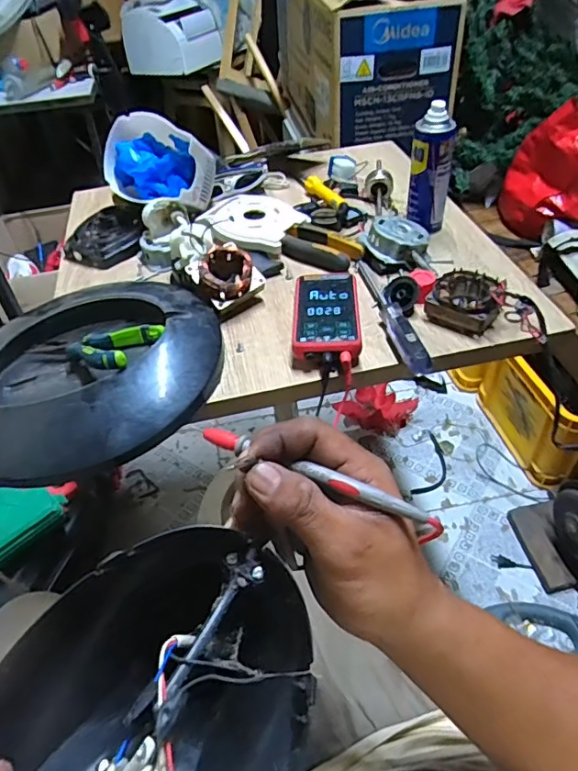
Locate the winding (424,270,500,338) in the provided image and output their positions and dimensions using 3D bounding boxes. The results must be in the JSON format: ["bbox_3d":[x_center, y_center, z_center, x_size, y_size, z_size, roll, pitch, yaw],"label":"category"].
[{"bbox_3d":[0.201,-0.099,0.608,0.079,0.037,0.076,12,47,17],"label":"winding"}]

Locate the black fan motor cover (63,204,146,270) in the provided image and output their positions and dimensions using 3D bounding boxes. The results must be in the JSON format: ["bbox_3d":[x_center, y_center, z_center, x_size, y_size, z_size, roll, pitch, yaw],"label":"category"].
[{"bbox_3d":[-0.272,-0.220,0.774,0.118,0.048,0.099,-20,46,-15],"label":"black fan motor cover"}]

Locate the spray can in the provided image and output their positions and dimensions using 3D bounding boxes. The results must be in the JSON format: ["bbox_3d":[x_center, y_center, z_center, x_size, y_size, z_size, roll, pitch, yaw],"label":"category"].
[{"bbox_3d":[0.189,-0.281,0.703,0.049,0.164,0.045,6,45,11],"label":"spray can"}]

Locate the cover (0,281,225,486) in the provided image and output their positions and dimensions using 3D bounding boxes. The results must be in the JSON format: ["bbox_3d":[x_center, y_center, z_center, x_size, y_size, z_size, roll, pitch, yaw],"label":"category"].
[{"bbox_3d":[-0.226,-0.020,0.580,0.298,0.062,0.268,2,45,7],"label":"cover"}]

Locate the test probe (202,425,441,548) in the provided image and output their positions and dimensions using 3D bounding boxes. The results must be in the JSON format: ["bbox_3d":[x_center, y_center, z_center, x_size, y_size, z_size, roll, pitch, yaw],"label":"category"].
[{"bbox_3d":[0.009,0.048,0.290,0.135,0.014,0.011,18,49,22],"label":"test probe"}]

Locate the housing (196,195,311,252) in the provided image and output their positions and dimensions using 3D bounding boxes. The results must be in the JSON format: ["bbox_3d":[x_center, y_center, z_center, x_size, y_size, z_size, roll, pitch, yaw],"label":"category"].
[{"bbox_3d":[-0.053,-0.243,0.769,0.141,0.019,0.116,25,52,27],"label":"housing"}]

